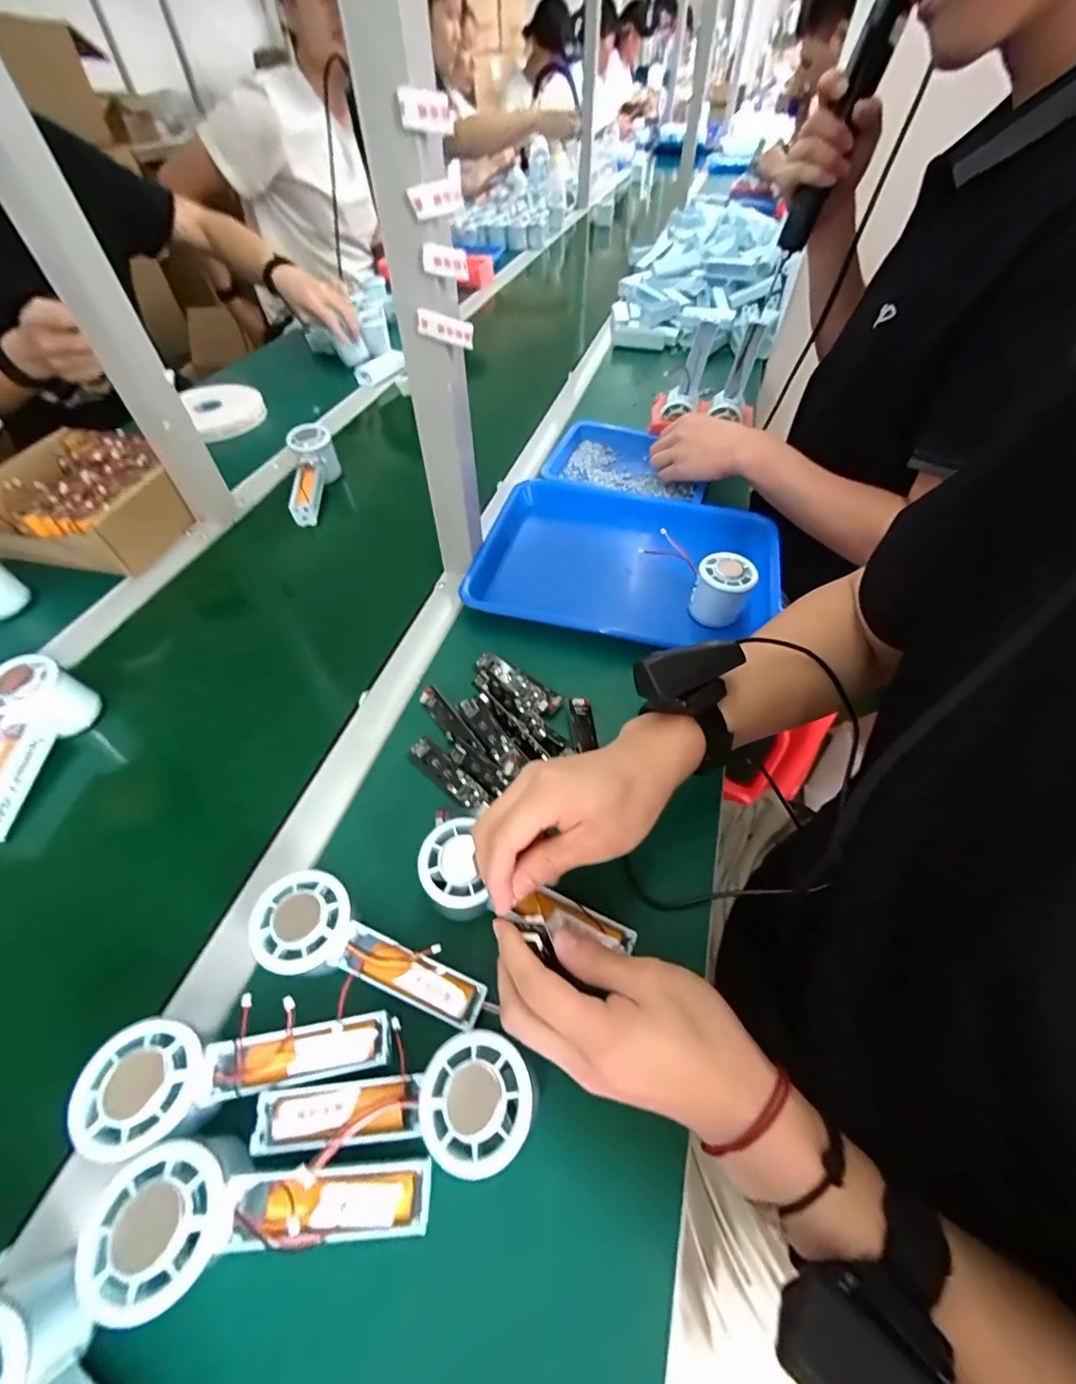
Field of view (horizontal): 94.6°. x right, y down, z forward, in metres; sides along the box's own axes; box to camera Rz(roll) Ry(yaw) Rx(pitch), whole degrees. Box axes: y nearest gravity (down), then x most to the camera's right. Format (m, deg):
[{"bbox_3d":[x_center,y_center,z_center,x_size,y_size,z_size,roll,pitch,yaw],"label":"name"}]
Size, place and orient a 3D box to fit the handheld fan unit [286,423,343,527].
[{"bbox_3d":[-0.307,-0.288,0.676,0.052,0.058,0.146,0,74,1],"label":"handheld fan unit"}]

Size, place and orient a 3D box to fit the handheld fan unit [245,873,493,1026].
[{"bbox_3d":[-0.106,0.166,0.314,0.149,0.027,0.053,26,56,0],"label":"handheld fan unit"}]

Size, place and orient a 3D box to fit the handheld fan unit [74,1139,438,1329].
[{"bbox_3d":[-0.135,0.264,0.257,0.150,0.051,0.054,5,51,-11],"label":"handheld fan unit"}]

